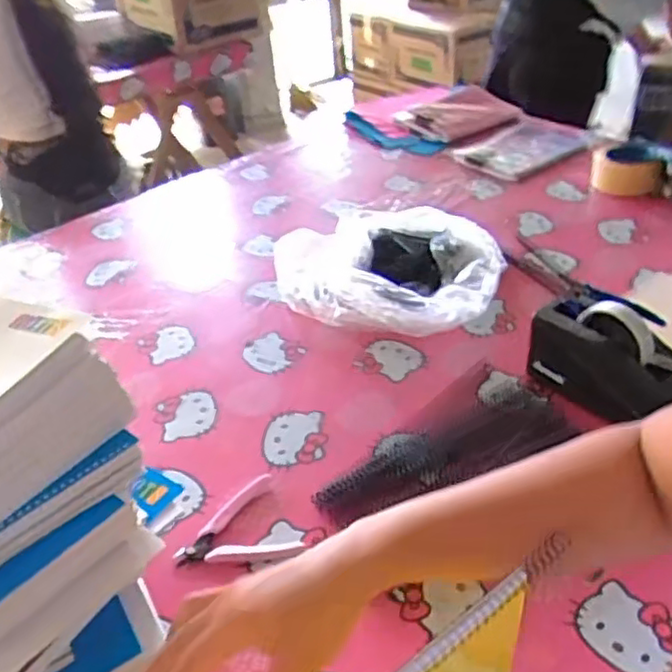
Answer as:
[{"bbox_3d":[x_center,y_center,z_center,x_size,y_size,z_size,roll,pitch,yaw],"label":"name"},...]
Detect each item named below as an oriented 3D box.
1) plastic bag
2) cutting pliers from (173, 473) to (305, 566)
[{"bbox_3d":[0.062,-0.106,0.978,0.344,0.075,0.258,9,39,19],"label":"plastic bag"},{"bbox_3d":[-0.101,0.188,0.656,0.111,0.012,0.104,-19,39,-18],"label":"cutting pliers"}]

